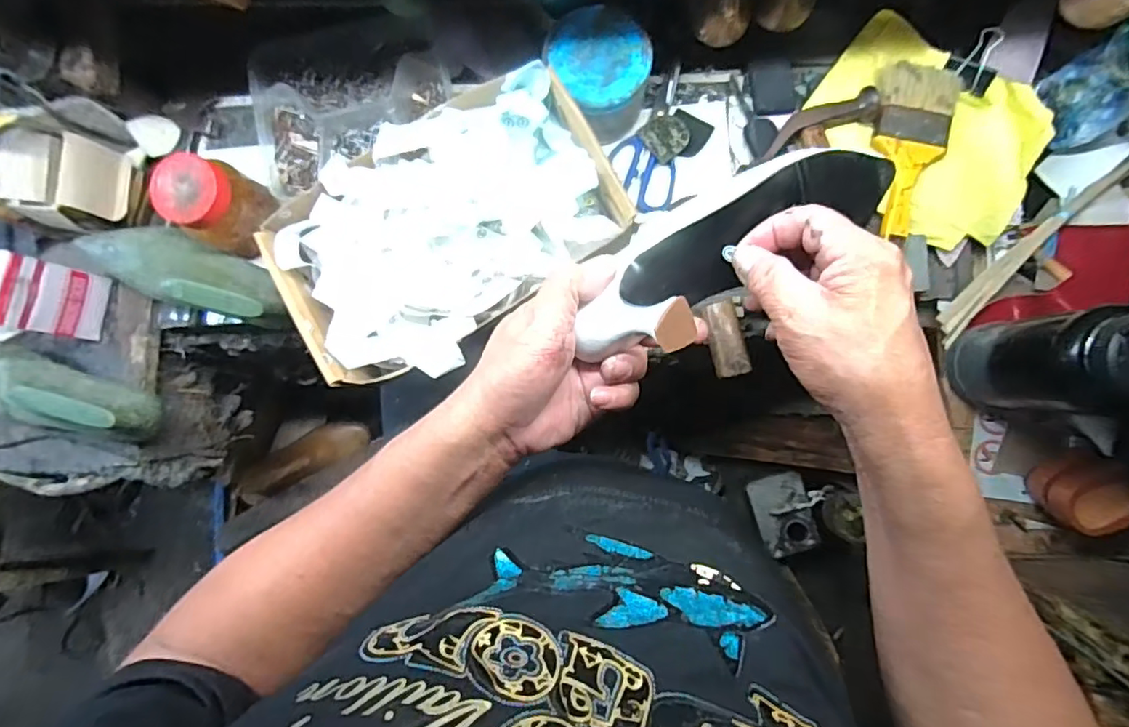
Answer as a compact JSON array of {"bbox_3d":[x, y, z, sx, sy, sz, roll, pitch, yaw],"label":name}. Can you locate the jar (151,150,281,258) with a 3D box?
[{"bbox_3d":[-0.356,-0.160,0.595,0.074,0.105,0.080,0,90,4],"label":"jar"}]

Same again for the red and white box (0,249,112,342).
[{"bbox_3d":[-0.554,-0.069,0.615,0.027,0.123,0.080,13,91,4],"label":"red and white box"}]

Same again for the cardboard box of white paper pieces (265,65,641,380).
[{"bbox_3d":[-0.110,-0.124,0.540,0.314,0.069,0.198,-30,88,3],"label":"cardboard box of white paper pieces"}]

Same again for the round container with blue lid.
[{"bbox_3d":[0.038,-0.303,0.597,0.096,0.076,0.112,-33,88,3],"label":"round container with blue lid"}]

